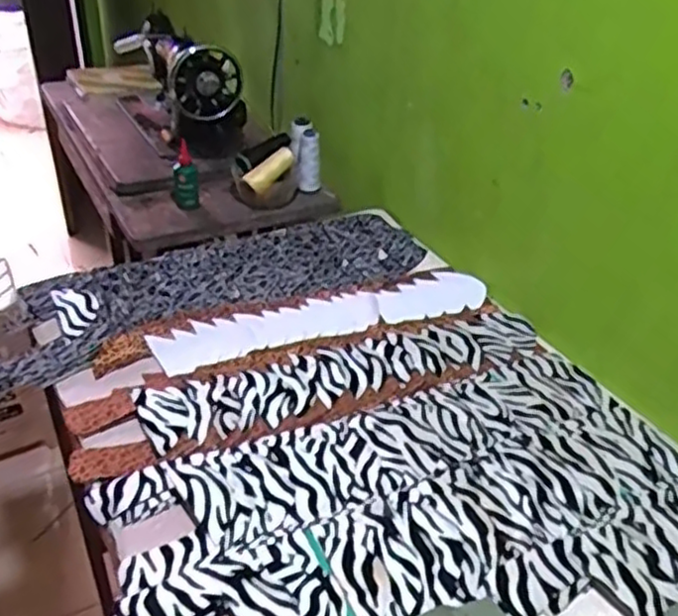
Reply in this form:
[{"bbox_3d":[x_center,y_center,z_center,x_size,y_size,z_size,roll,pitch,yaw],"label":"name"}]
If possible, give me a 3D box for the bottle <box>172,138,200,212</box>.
[{"bbox_3d":[-0.271,-0.230,1.255,0.049,0.099,0.063,-15,38,-24],"label":"bottle"}]

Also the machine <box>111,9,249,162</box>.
[{"bbox_3d":[-0.338,-0.476,1.496,0.150,0.212,0.417,-15,38,-24],"label":"machine"}]

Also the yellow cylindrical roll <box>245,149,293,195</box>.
[{"bbox_3d":[-0.122,-0.249,1.284,0.032,0.033,0.108,27,58,32],"label":"yellow cylindrical roll"}]

